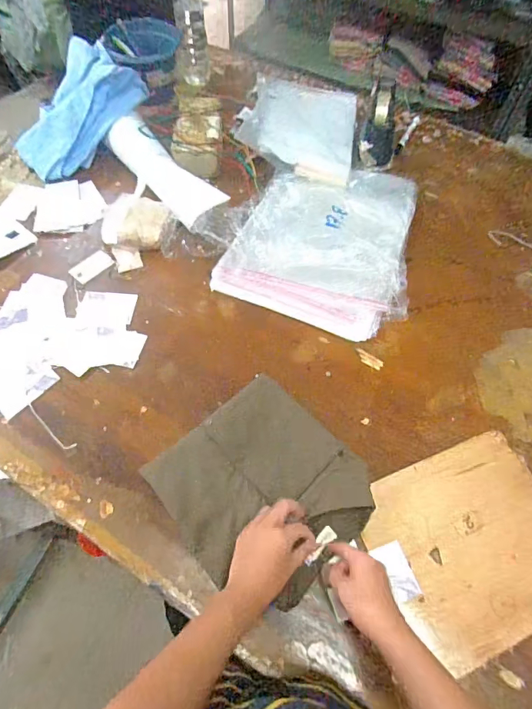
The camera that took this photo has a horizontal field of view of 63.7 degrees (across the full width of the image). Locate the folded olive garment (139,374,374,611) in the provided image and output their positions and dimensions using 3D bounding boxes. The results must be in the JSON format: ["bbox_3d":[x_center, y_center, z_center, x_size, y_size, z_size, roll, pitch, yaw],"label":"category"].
[{"bbox_3d":[-0.002,0.188,0.621,0.254,0.024,0.271,-39,68,-19],"label":"folded olive garment"}]

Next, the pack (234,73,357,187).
[{"bbox_3d":[0.081,-0.550,0.999,0.256,0.048,0.360,8,62,4],"label":"pack"}]

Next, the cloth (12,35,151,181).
[{"bbox_3d":[-0.451,-0.565,0.986,0.222,0.142,0.302,39,68,19],"label":"cloth"}]

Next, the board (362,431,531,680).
[{"bbox_3d":[0.298,0.264,0.612,0.270,0.009,0.246,-22,64,-11],"label":"board"}]

